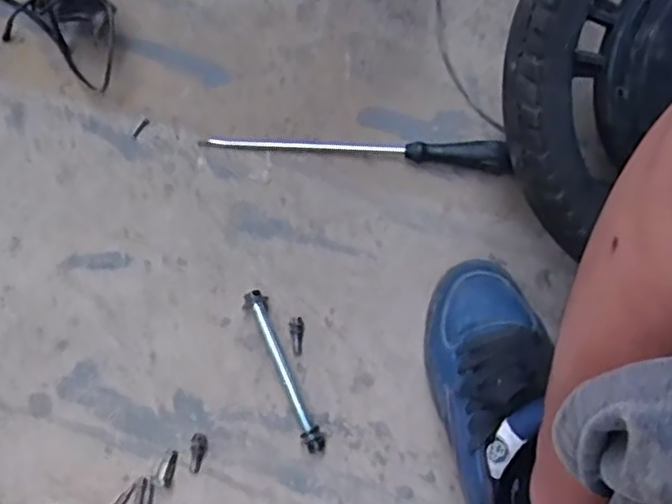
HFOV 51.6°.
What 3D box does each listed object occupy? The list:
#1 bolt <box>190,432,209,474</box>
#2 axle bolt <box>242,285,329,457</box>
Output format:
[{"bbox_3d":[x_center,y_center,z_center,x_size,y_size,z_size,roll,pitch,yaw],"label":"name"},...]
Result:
[{"bbox_3d":[-0.120,0.175,0.605,0.015,0.007,0.033,3,78,2],"label":"bolt"},{"bbox_3d":[-0.045,0.104,0.610,0.019,0.017,0.150,-23,79,-4],"label":"axle bolt"}]

